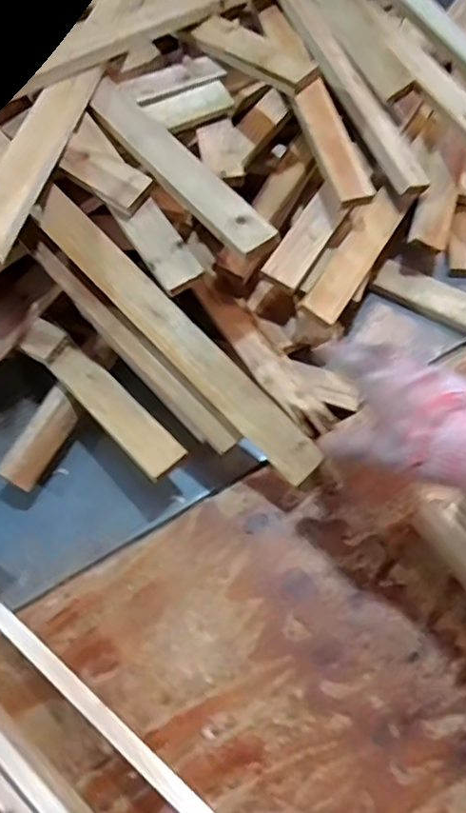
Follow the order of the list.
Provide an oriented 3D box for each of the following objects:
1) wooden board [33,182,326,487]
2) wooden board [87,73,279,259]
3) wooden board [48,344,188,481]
[{"bbox_3d":[-0.055,-0.070,0.550,0.361,0.017,0.040,45,72,5],"label":"wooden board"},{"bbox_3d":[-0.060,-0.241,0.577,0.043,0.017,0.281,-34,65,-15],"label":"wooden board"},{"bbox_3d":[-0.119,-0.001,0.573,0.040,0.012,0.178,-40,67,-18],"label":"wooden board"}]

